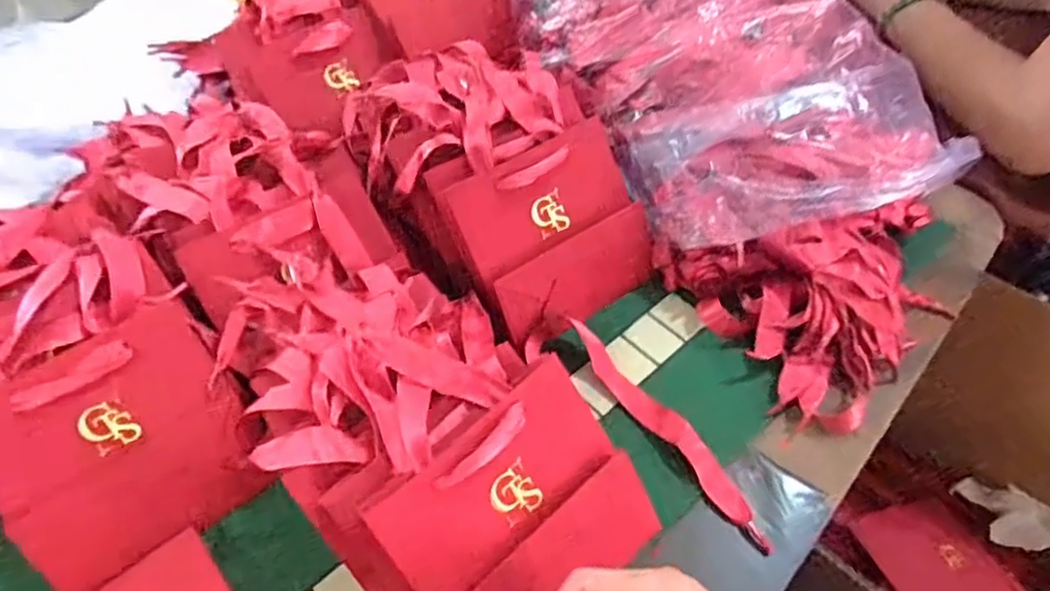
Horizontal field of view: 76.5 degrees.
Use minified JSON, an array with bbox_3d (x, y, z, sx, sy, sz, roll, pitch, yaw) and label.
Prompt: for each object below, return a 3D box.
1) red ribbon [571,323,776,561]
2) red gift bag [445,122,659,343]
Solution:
[{"bbox_3d":[0.099,0.089,0.467,0.022,0.030,0.197,-31,58,-23],"label":"red ribbon"},{"bbox_3d":[0.027,-0.047,0.510,0.134,0.133,0.011,-27,12,-10],"label":"red gift bag"}]

